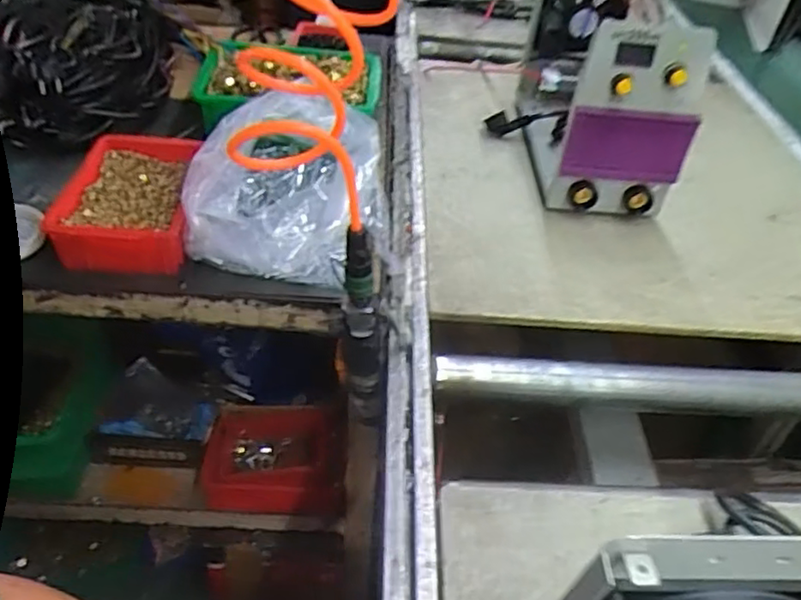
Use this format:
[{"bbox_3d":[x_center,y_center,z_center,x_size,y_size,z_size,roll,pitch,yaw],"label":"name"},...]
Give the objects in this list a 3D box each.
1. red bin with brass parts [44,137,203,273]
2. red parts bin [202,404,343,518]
[{"bbox_3d":[-0.302,-0.112,0.738,0.136,0.052,0.187,0,43,-8],"label":"red bin with brass parts"},{"bbox_3d":[-0.183,0.231,0.960,0.197,0.074,0.147,0,43,-8],"label":"red parts bin"}]

